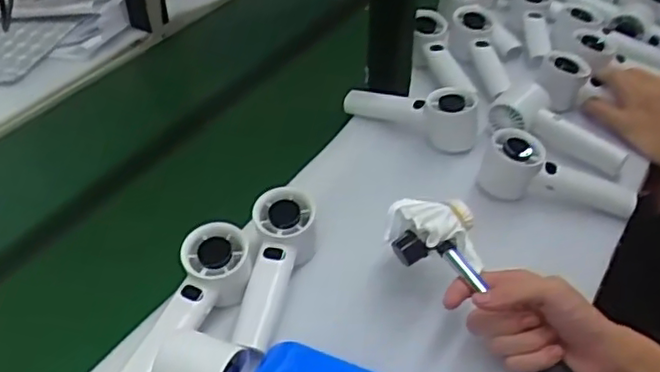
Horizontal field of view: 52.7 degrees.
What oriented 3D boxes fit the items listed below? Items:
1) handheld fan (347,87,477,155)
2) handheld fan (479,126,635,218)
[{"bbox_3d":[0.101,-0.097,0.790,0.163,0.072,0.057,25,47,25],"label":"handheld fan"},{"bbox_3d":[0.244,-0.004,0.720,0.165,0.056,0.055,19,42,-1],"label":"handheld fan"}]

